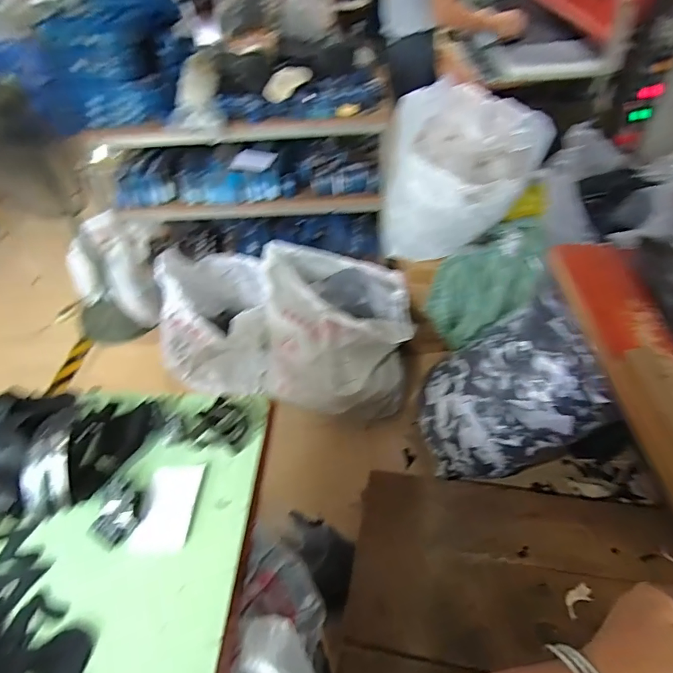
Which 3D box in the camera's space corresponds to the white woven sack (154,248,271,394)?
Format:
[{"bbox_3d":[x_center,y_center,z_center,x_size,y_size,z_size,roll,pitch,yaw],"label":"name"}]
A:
[{"bbox_3d":[-0.489,-0.050,1.766,0.420,0.580,0.457,-5,53,-5],"label":"white woven sack"}]

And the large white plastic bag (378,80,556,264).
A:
[{"bbox_3d":[0.383,-0.528,1.452,0.460,0.567,0.367,32,59,21],"label":"large white plastic bag"}]

